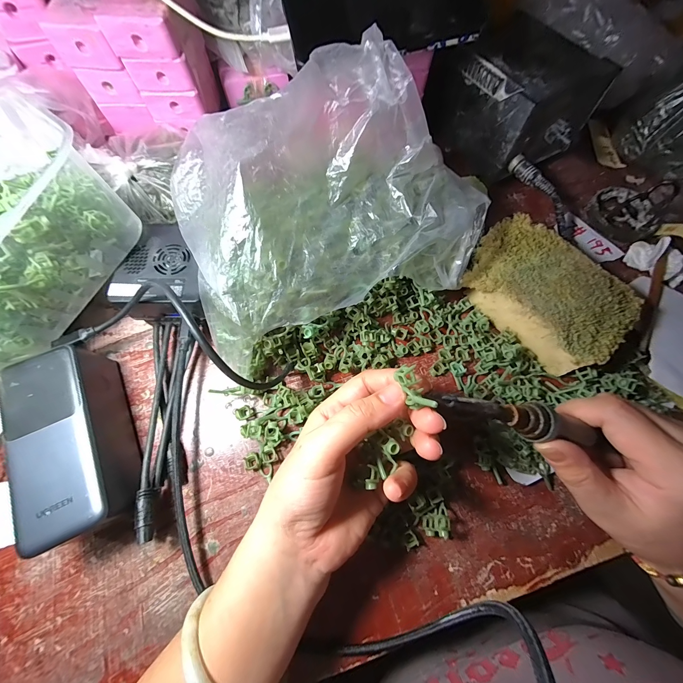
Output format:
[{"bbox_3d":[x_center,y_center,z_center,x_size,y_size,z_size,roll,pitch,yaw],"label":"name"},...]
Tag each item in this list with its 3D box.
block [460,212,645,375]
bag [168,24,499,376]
[{"bbox_3d":[0.186,-0.046,0.271,0.137,0.035,0.093,40,75,10],"label":"block"},{"bbox_3d":[-0.005,-0.098,0.229,0.228,0.123,0.145,-22,74,-9],"label":"bag"}]

